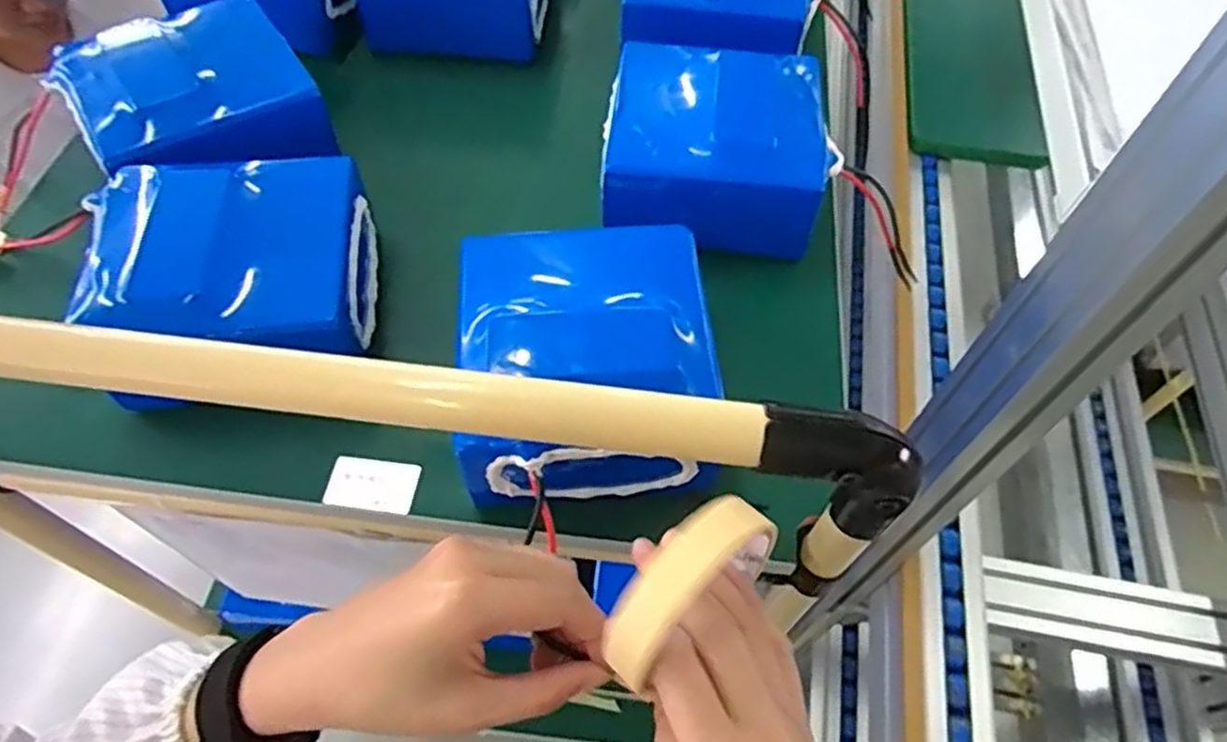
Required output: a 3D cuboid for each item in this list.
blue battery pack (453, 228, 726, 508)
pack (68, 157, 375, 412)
[{"bbox_3d":[-0.014,-0.006,0.428,0.141,0.070,0.156,-3,58,-5],"label":"blue battery pack"},{"bbox_3d":[-0.232,-0.056,0.457,0.154,0.078,0.143,-5,58,-6],"label":"pack"}]

